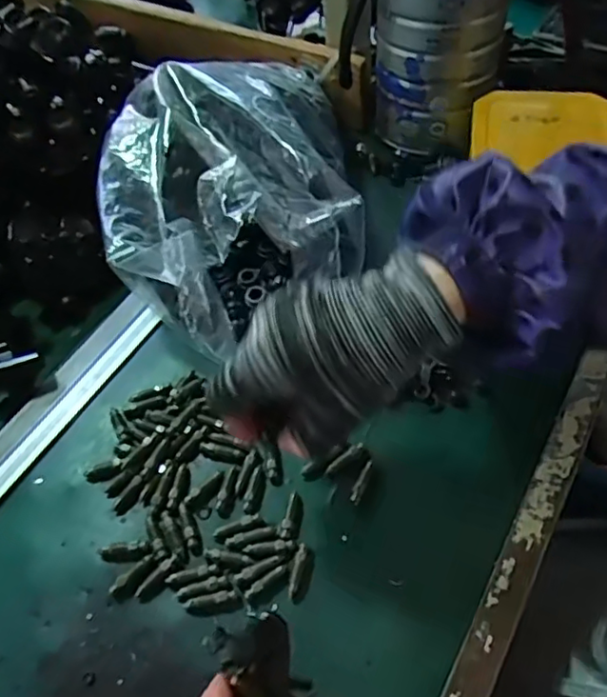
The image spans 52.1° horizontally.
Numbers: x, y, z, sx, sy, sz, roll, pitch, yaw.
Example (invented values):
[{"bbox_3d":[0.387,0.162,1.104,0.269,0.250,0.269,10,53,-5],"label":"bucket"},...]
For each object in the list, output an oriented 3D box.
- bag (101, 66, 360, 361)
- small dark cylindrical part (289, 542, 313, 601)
[{"bbox_3d":[-0.054,-0.113,0.456,0.177,0.079,0.263,-6,55,1],"label":"bag"},{"bbox_3d":[-0.001,0.121,0.335,0.010,0.007,0.028,12,57,14],"label":"small dark cylindrical part"}]

